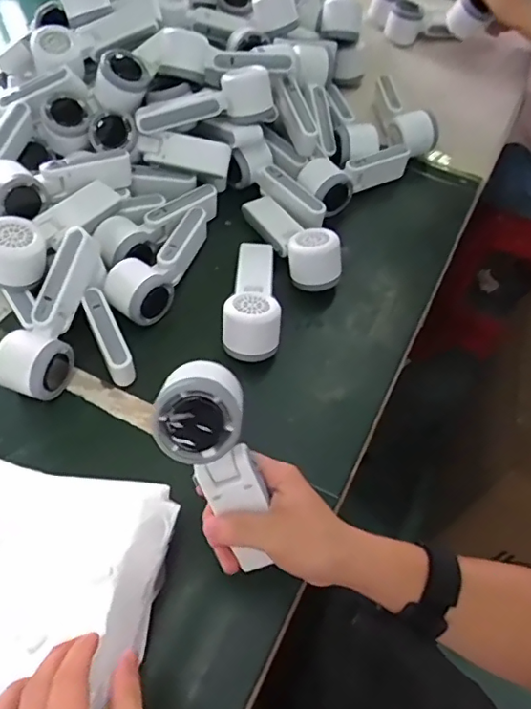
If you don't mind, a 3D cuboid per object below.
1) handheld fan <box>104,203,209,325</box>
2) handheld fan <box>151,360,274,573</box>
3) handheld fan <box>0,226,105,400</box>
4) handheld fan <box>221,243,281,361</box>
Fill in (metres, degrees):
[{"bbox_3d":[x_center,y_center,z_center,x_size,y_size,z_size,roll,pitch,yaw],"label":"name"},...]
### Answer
[{"bbox_3d":[-0.122,-0.105,0.613,0.066,0.047,0.164,14,57,7],"label":"handheld fan"},{"bbox_3d":[-0.028,0.081,0.381,0.065,0.050,0.148,-26,107,-19],"label":"handheld fan"},{"bbox_3d":[-0.209,-0.042,0.539,0.059,0.052,0.164,18,79,7],"label":"handheld fan"},{"bbox_3d":[-0.015,-0.070,0.591,0.057,0.061,0.159,2,56,-1],"label":"handheld fan"}]

